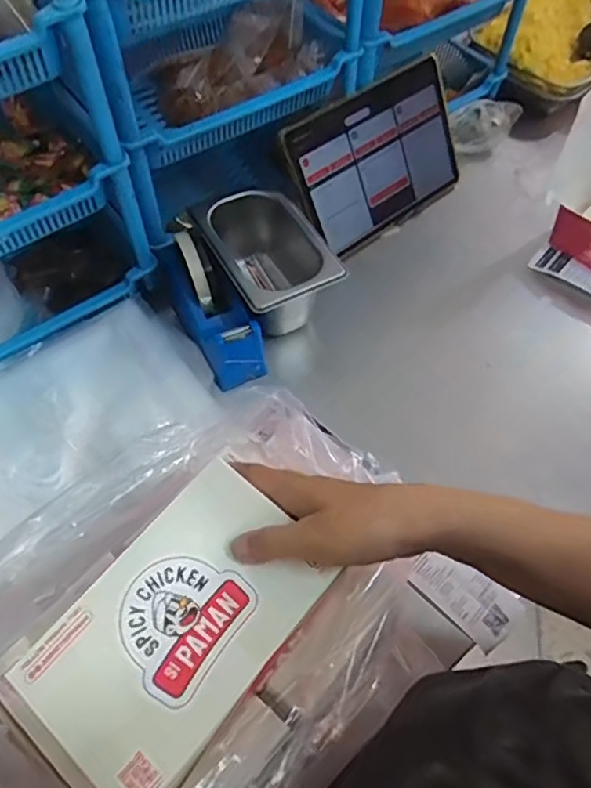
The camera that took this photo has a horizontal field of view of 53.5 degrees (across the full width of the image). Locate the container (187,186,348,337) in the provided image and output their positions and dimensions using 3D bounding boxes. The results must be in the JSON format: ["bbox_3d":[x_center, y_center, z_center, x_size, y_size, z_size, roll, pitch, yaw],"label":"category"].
[{"bbox_3d":[-0.037,-0.151,0.669,0.106,0.094,0.191,-27,62,-15],"label":"container"}]

